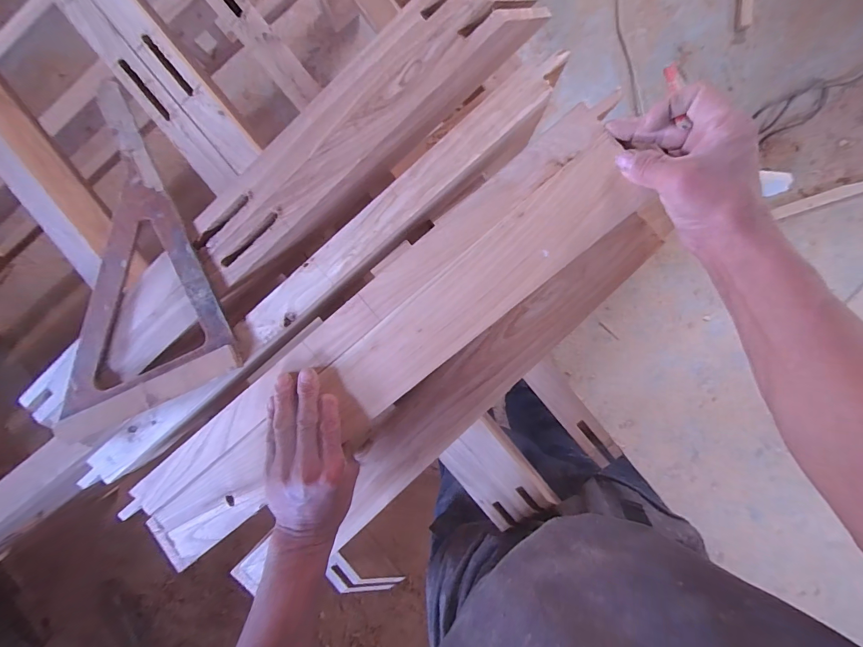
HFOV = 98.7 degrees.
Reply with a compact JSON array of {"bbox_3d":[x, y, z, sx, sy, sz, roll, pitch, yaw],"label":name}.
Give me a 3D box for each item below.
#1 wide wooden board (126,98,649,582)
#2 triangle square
[{"bbox_3d":[-0.079,0.042,0.383,0.626,0.021,0.116,-39,93,9],"label":"wide wooden board"},{"bbox_3d":[-0.352,-0.009,0.416,0.252,0.042,0.224,-25,95,7],"label":"triangle square"}]

